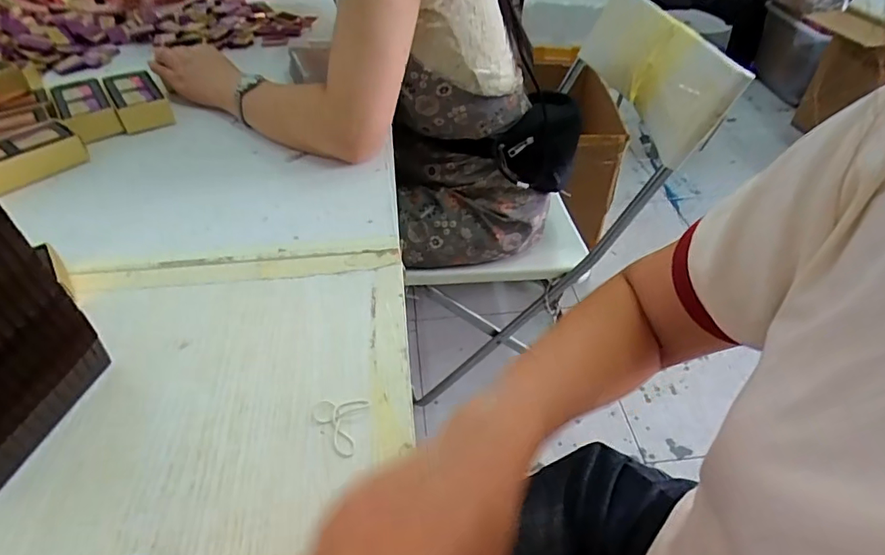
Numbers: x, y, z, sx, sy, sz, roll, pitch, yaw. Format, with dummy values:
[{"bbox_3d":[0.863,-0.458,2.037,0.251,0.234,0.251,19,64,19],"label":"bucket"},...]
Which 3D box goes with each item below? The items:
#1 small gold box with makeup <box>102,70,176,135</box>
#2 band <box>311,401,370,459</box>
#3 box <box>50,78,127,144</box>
[{"bbox_3d":[-0.381,-0.222,0.634,0.059,0.033,0.115,-25,49,-23],"label":"small gold box with makeup"},{"bbox_3d":[-0.067,0.095,0.321,0.036,0.004,0.039,-2,44,-2],"label":"band"},{"bbox_3d":[-0.432,-0.204,0.614,0.053,0.031,0.124,-27,50,-25],"label":"box"}]

